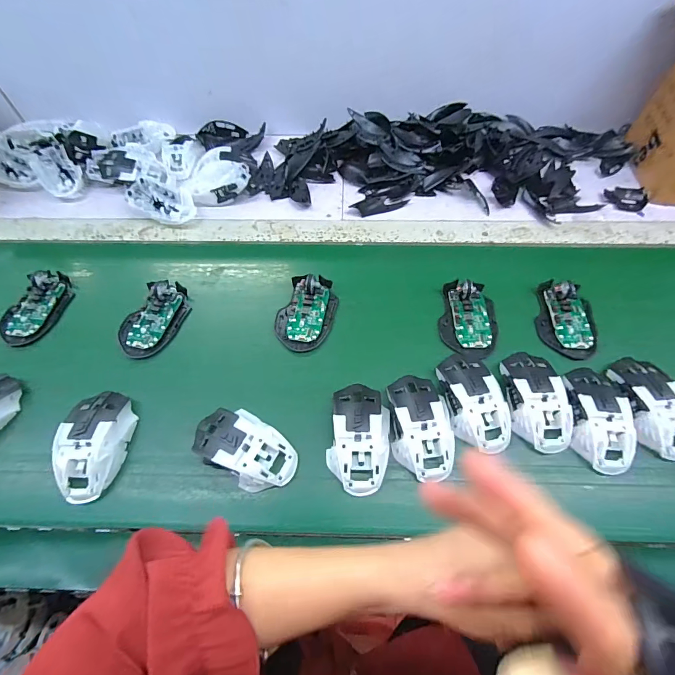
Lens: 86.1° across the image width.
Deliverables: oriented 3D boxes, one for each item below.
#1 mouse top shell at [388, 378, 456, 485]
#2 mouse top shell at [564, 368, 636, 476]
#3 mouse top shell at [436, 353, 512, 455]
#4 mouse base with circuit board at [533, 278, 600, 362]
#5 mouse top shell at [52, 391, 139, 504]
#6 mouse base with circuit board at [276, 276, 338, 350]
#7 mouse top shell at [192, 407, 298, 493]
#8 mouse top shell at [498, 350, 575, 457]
[{"bbox_3d":[0.094,0.096,0.400,0.068,0.036,0.115,-3,61,-1],"label":"mouse top shell"},{"bbox_3d":[0.291,0.086,0.402,0.059,0.032,0.117,7,61,5],"label":"mouse top shell"},{"bbox_3d":[0.160,0.070,0.413,0.070,0.033,0.116,-13,61,-7],"label":"mouse top shell"},{"bbox_3d":[0.306,-0.028,0.479,0.069,0.026,0.106,10,61,6],"label":"mouse base with circuit board"},{"bbox_3d":[-0.263,0.114,0.394,0.064,0.037,0.113,-9,61,-5],"label":"mouse top shell"},{"bbox_3d":[-0.042,-0.037,0.486,0.072,0.022,0.113,13,62,8],"label":"mouse base with circuit board"},{"bbox_3d":[-0.101,0.118,0.389,0.114,0.036,0.064,28,65,15],"label":"mouse top shell"},{"bbox_3d":[0.229,0.069,0.412,0.062,0.030,0.113,-2,61,-1],"label":"mouse top shell"}]

